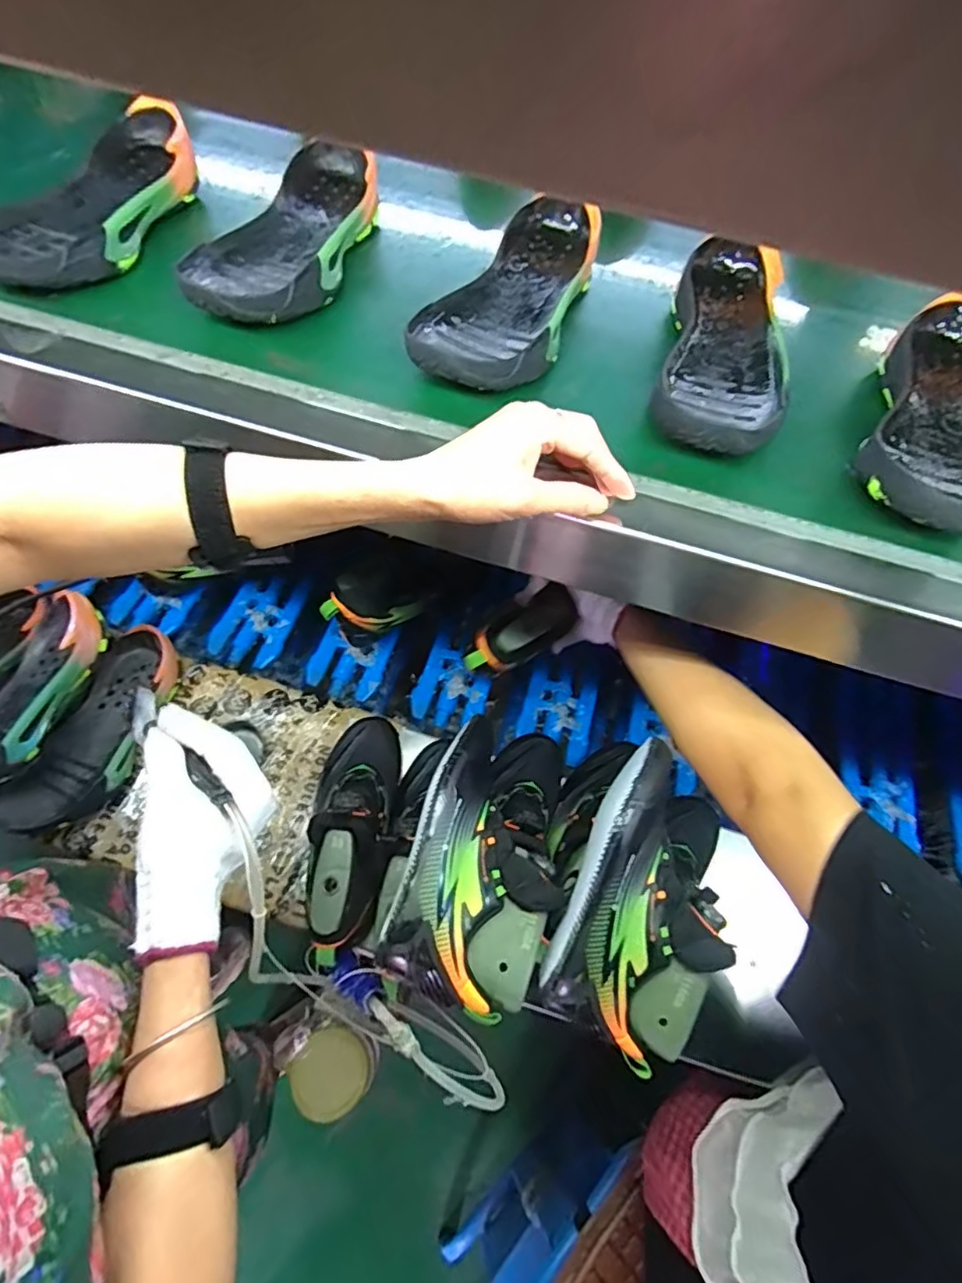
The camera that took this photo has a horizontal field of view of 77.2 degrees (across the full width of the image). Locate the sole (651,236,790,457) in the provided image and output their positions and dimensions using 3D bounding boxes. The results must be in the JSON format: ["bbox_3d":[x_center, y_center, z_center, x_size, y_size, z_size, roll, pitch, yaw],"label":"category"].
[{"bbox_3d":[0.190,-0.224,0.473,0.088,0.048,0.233,15,62,4],"label":"sole"}]

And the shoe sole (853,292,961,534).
[{"bbox_3d":[0.348,-0.167,0.457,0.100,0.053,0.246,24,63,9],"label":"shoe sole"}]

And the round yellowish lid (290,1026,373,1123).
[{"bbox_3d":[-0.145,0.415,0.577,0.075,0.014,0.069,-30,68,-18],"label":"round yellowish lid"}]

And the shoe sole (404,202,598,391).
[{"bbox_3d":[0.029,-0.274,0.484,0.102,0.049,0.242,27,64,10],"label":"shoe sole"}]

